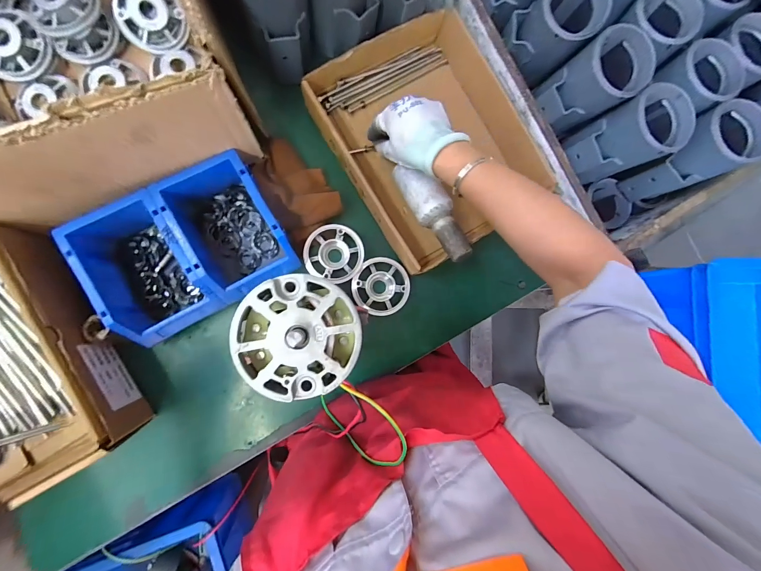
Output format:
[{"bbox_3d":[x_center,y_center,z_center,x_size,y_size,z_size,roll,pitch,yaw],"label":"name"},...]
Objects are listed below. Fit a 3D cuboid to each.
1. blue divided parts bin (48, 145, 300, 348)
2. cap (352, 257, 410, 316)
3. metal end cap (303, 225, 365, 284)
[{"bbox_3d":[-0.234,-0.047,0.399,0.213,0.077,0.163,-29,91,-9],"label":"blue divided parts bin"},{"bbox_3d":[0.000,0.002,0.458,0.077,0.027,0.080,1,86,-9],"label":"cap"},{"bbox_3d":[-0.065,-0.044,0.444,0.080,0.023,0.076,1,86,-9],"label":"metal end cap"}]

